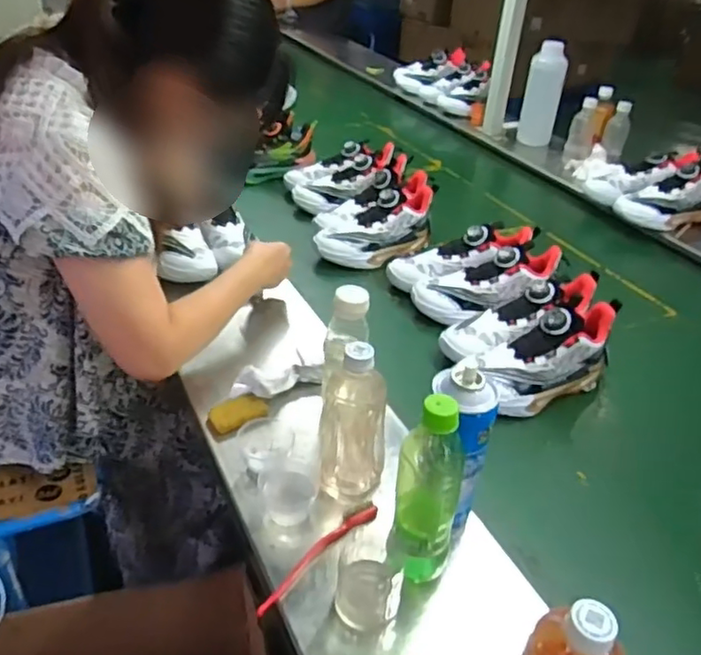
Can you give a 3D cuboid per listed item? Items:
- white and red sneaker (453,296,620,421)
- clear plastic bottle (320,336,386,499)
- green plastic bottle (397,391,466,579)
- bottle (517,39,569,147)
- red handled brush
[{"bbox_3d":[0.273,0.034,0.886,0.211,0.119,0.095,-13,38,-21],"label":"white and red sneaker"},{"bbox_3d":[0.004,0.106,0.672,0.069,0.183,0.059,3,35,-1],"label":"clear plastic bottle"},{"bbox_3d":[0.069,0.154,0.574,0.058,0.202,0.048,8,35,7],"label":"green plastic bottle"},{"bbox_3d":[0.517,-0.615,1.716,0.097,0.288,0.097,12,36,12],"label":"bottle"},{"bbox_3d":[-0.034,0.225,0.636,0.023,0.017,0.168,29,42,32],"label":"red handled brush"}]

